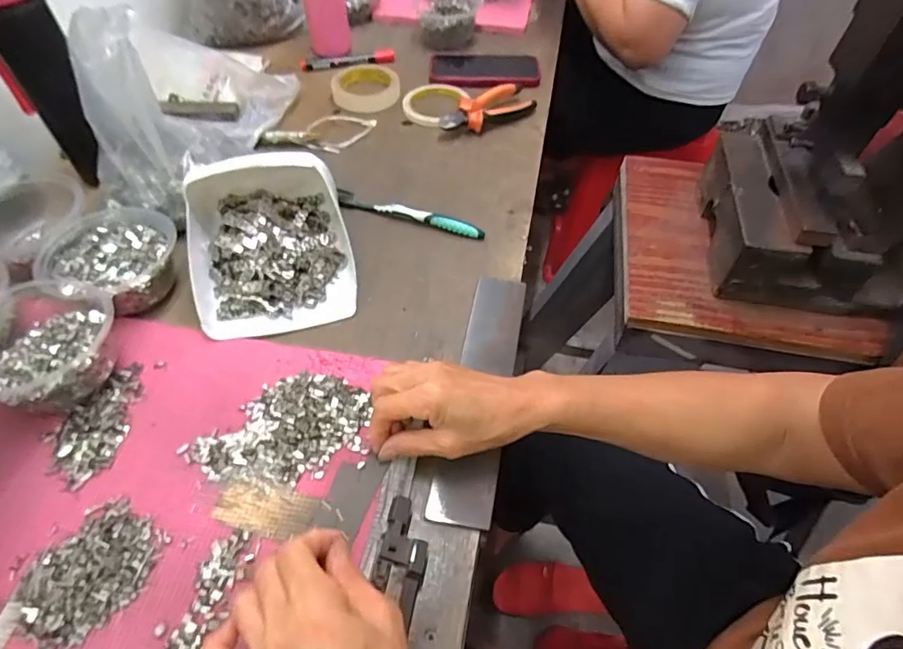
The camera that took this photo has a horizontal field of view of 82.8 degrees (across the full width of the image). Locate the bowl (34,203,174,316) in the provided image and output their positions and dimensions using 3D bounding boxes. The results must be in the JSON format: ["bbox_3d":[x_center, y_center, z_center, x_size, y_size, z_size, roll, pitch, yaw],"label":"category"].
[{"bbox_3d":[-0.327,-0.067,0.503,0.120,0.044,0.099,13,54,8],"label":"bowl"}]

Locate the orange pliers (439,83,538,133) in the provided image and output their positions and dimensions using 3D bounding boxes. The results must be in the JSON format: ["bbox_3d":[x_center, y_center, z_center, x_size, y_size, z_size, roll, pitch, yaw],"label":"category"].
[{"bbox_3d":[0.051,-0.296,0.701,0.144,0.033,0.052,-30,60,-22],"label":"orange pliers"}]

